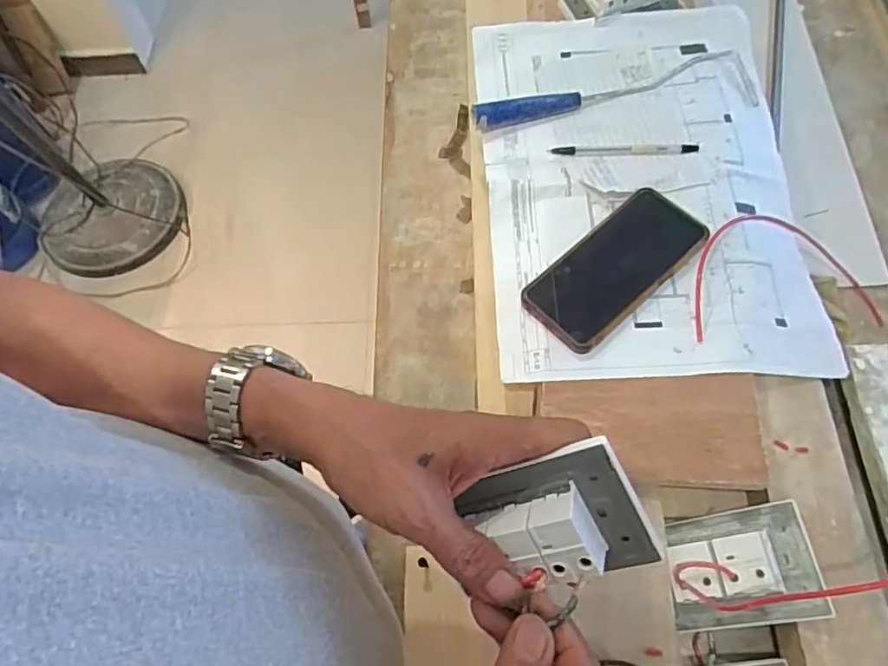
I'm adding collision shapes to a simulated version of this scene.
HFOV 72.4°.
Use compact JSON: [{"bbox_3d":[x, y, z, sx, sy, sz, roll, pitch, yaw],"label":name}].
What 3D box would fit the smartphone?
[{"bbox_3d":[0.149,-0.057,0.521,0.165,0.019,0.075,-38,67,-14],"label":"smartphone"}]

